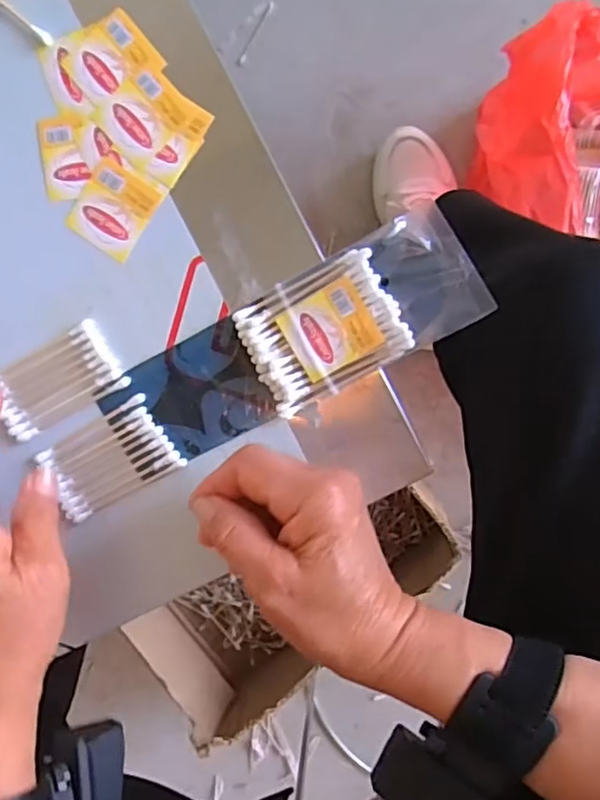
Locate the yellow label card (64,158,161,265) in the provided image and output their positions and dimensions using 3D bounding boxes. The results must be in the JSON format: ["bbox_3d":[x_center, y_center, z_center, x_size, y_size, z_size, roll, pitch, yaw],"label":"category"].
[{"bbox_3d":[-0.101,-0.102,0.337,0.038,0.004,0.042,33,97,2],"label":"yellow label card"}]

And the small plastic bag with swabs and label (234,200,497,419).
[{"bbox_3d":[0.031,-0.046,0.327,0.121,0.011,0.062,-28,92,7],"label":"small plastic bag with swabs and label"}]

